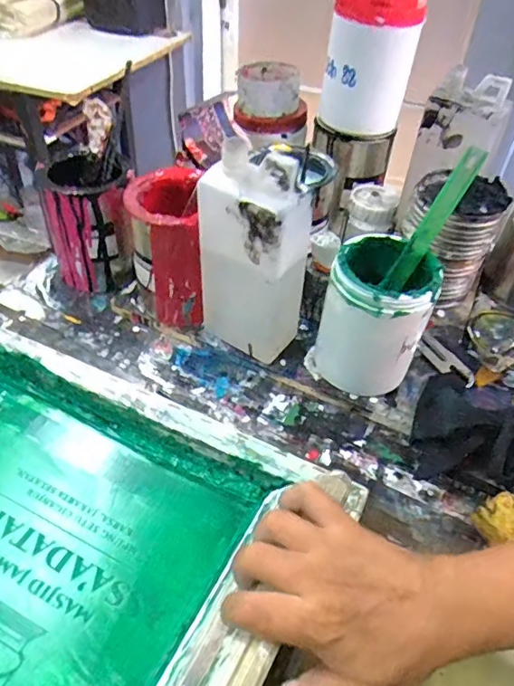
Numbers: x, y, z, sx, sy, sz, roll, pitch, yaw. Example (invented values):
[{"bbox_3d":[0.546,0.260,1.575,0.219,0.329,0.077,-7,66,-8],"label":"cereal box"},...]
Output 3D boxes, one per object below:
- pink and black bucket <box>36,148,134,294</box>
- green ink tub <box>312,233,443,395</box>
[{"bbox_3d":[-0.204,-0.144,0.637,0.093,0.140,0.093,-6,47,-9],"label":"pink and black bucket"},{"bbox_3d":[0.119,-0.018,0.523,0.093,0.153,0.090,2,46,-2],"label":"green ink tub"}]

